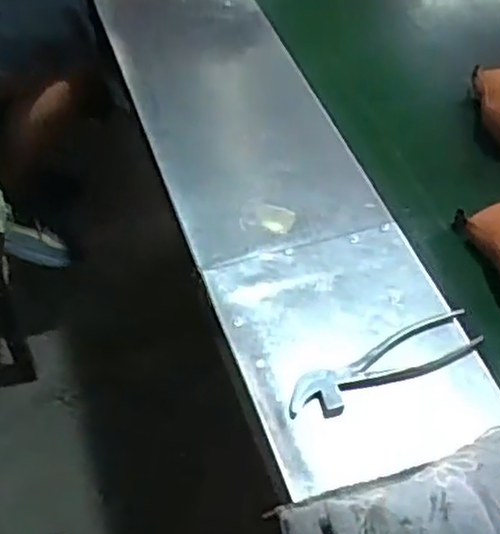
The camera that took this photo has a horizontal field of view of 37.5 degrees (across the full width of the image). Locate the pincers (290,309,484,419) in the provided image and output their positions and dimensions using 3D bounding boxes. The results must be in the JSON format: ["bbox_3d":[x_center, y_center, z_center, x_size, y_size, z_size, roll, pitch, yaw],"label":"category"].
[{"bbox_3d":[0.126,0.091,0.683,0.195,0.010,0.047,-20,55,-18],"label":"pincers"}]

